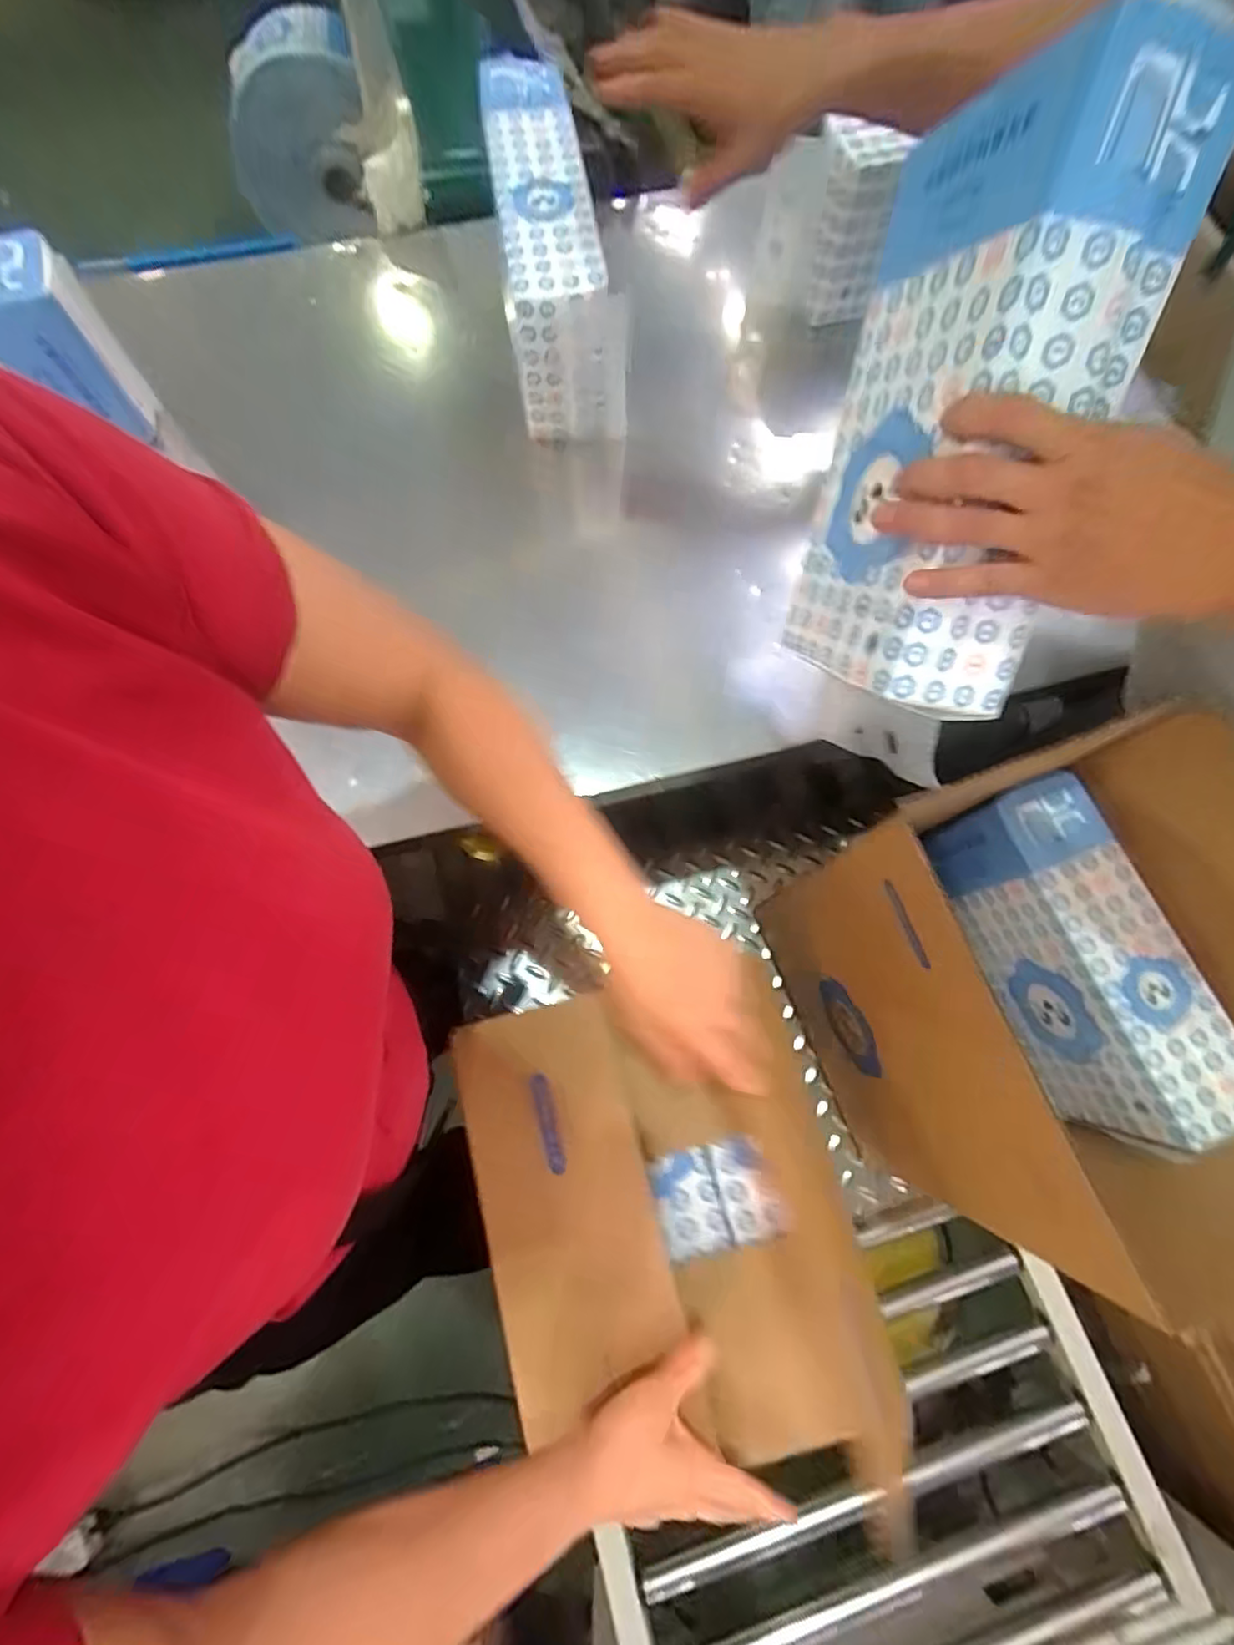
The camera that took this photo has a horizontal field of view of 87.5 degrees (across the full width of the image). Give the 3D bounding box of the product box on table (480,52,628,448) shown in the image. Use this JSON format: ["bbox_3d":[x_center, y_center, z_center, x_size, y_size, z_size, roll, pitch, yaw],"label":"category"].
[{"bbox_3d":[-0.078,-0.591,0.685,0.103,0.174,0.325,-12,74,-5],"label":"product box on table"}]

